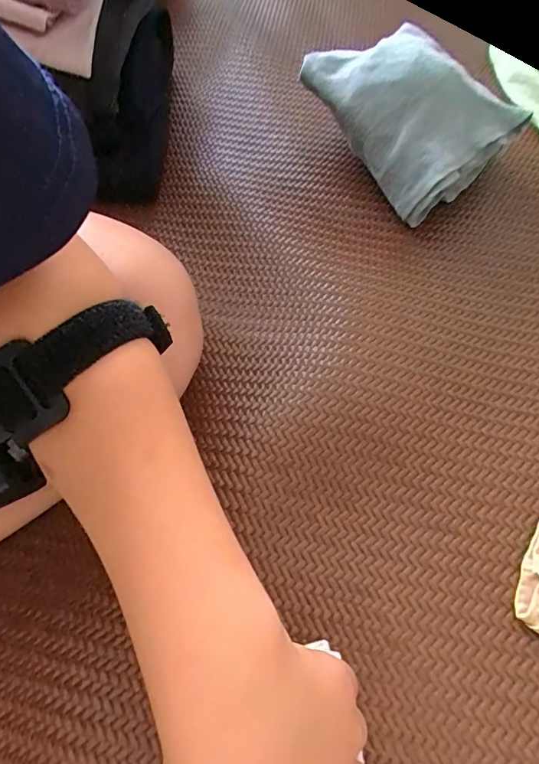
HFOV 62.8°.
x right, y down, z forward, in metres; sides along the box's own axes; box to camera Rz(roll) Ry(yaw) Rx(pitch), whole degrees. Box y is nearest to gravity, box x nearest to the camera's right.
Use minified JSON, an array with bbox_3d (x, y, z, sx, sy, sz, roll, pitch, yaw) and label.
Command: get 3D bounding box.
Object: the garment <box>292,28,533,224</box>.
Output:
[{"bbox_3d":[0.131,-0.247,0.391,0.140,0.100,0.173,-27,65,-13],"label":"garment"}]

